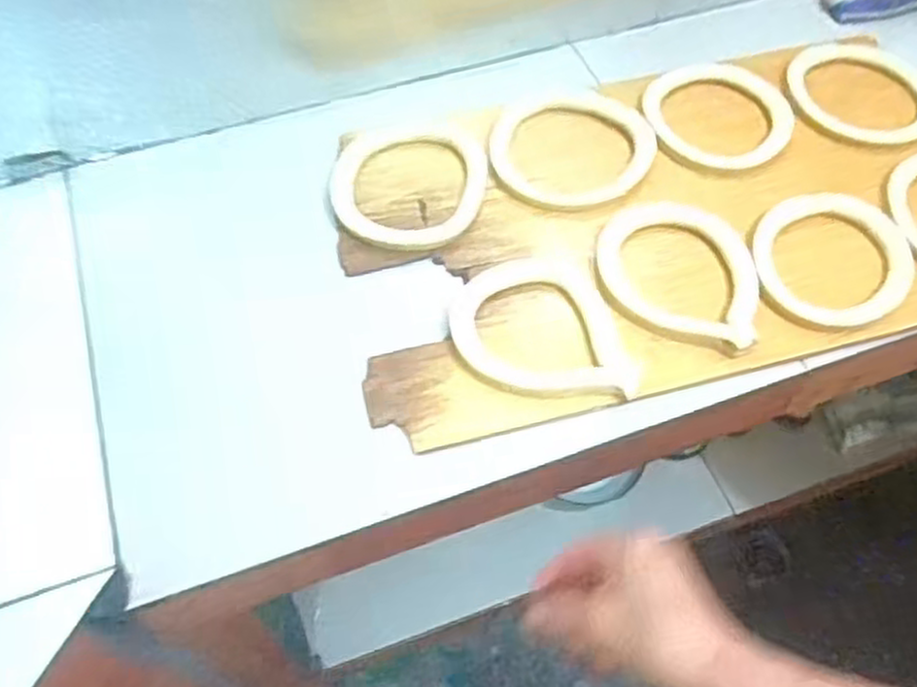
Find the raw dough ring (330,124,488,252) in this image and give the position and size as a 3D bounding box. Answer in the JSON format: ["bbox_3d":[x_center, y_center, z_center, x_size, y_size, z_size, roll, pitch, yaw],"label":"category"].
[{"bbox_3d":[-0.052,-0.169,0.815,0.161,0.013,0.173,0,58,0],"label":"raw dough ring"}]

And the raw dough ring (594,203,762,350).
[{"bbox_3d":[0.206,-0.070,0.737,0.151,0.016,0.152,0,58,0],"label":"raw dough ring"}]

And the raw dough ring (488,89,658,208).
[{"bbox_3d":[0.118,-0.211,0.830,0.168,0.020,0.156,0,58,0],"label":"raw dough ring"}]

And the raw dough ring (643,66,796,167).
[{"bbox_3d":[0.291,-0.258,0.867,0.159,0.014,0.138,4,58,3],"label":"raw dough ring"}]

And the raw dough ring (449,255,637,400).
[{"bbox_3d":[0.068,-0.013,0.704,0.139,0.013,0.168,-12,59,-8],"label":"raw dough ring"}]

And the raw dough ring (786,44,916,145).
[{"bbox_3d":[0.457,-0.287,0.881,0.172,0.022,0.148,38,65,21],"label":"raw dough ring"}]

